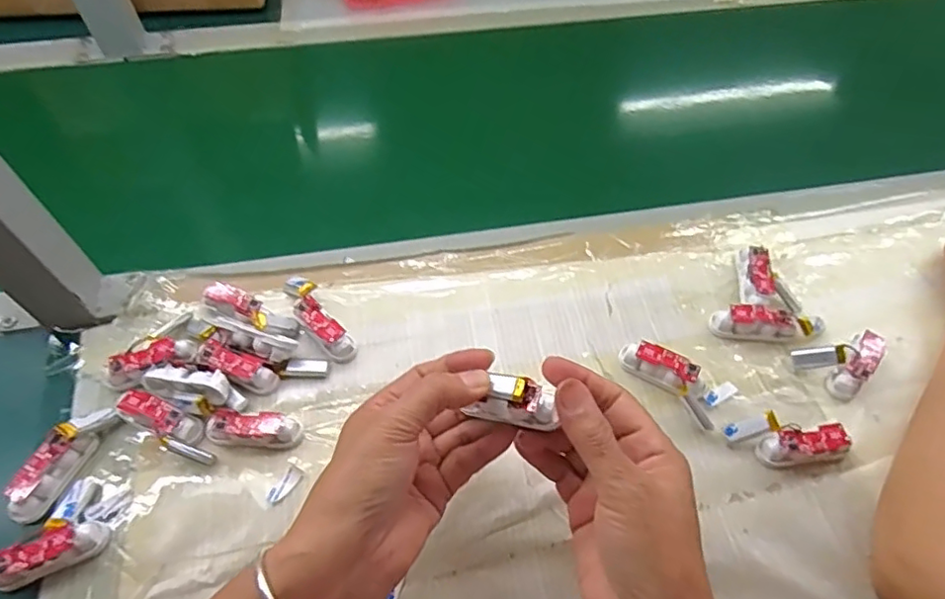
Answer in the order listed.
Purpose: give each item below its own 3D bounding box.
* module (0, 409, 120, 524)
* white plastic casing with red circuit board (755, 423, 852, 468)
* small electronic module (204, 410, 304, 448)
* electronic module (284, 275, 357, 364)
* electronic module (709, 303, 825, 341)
[{"bbox_3d":[-0.263,0.102,0.373,0.019,0.024,0.076,22,59,14],"label":"module"},{"bbox_3d":[0.221,0.098,0.389,0.056,0.019,0.019,-6,56,-5],"label":"white plastic casing with red circuit board"},{"bbox_3d":[-0.146,0.087,0.391,0.061,0.018,0.021,2,56,0],"label":"small electronic module"},{"bbox_3d":[-0.117,0.013,0.438,0.024,0.023,0.080,-33,62,-21],"label":"electronic module"},{"bbox_3d":[0.223,0.019,0.441,0.082,0.019,0.021,6,56,3],"label":"electronic module"}]

